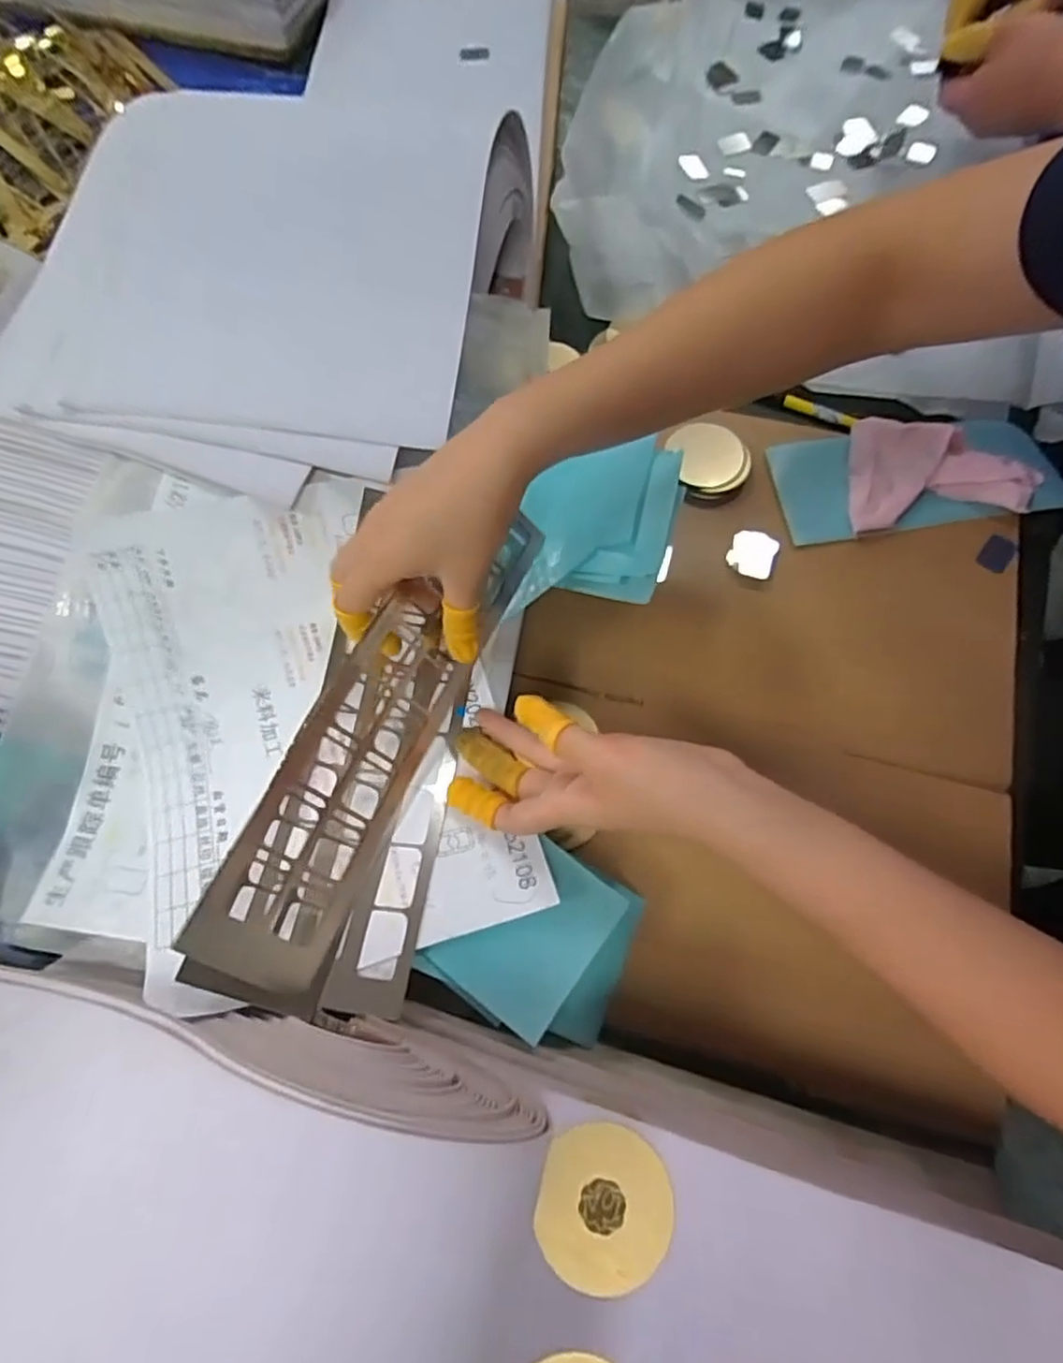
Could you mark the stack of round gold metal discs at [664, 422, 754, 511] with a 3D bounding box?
[{"bbox_3d":[0.142,-0.172,0.525,0.062,0.020,0.062,-20,71,-6],"label":"stack of round gold metal discs"}]

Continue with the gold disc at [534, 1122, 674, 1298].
[{"bbox_3d":[0.032,0.225,0.287,0.055,0.006,0.056,0,70,1],"label":"gold disc"}]

